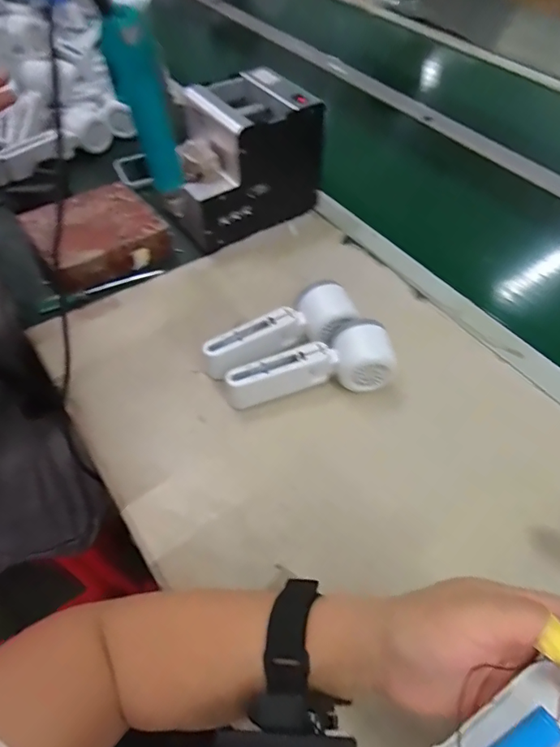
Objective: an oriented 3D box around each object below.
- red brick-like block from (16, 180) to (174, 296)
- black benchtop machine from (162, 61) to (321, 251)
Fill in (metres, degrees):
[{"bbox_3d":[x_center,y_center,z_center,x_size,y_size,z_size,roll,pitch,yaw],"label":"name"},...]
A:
[{"bbox_3d":[-0.230,-0.176,0.591,0.150,0.044,0.128,-30,60,-23],"label":"red brick-like block"},{"bbox_3d":[-0.059,-0.276,0.602,0.191,0.150,0.124,-27,59,-21],"label":"black benchtop machine"}]

